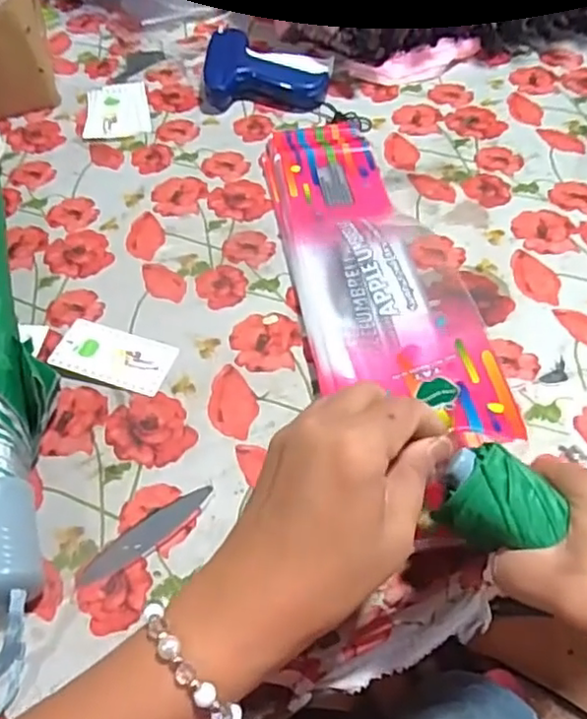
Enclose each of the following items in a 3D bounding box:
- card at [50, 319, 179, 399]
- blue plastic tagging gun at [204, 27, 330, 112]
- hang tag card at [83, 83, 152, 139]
[{"bbox_3d":[-0.118,-0.003,0.417,0.076,0.010,0.042,12,54,13],"label":"card"},{"bbox_3d":[-0.025,-0.277,0.605,0.114,0.035,0.082,3,53,7],"label":"blue plastic tagging gun"},{"bbox_3d":[-0.167,-0.239,0.601,0.058,0.005,0.083,-6,55,-9],"label":"hang tag card"}]

